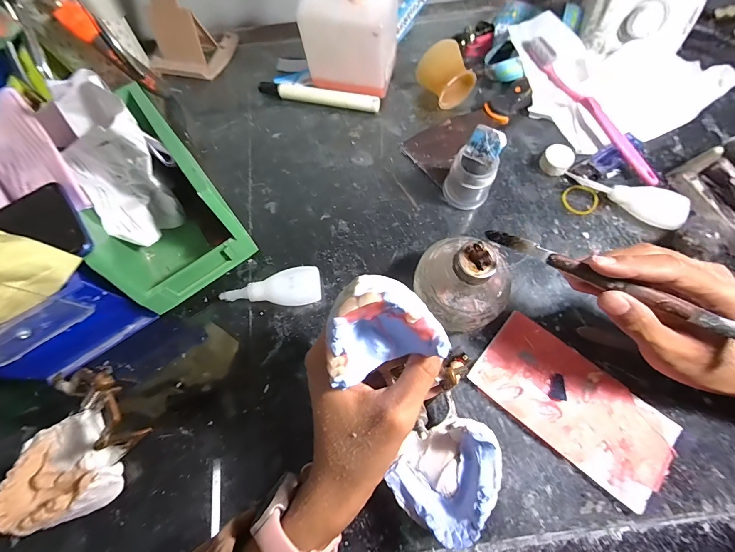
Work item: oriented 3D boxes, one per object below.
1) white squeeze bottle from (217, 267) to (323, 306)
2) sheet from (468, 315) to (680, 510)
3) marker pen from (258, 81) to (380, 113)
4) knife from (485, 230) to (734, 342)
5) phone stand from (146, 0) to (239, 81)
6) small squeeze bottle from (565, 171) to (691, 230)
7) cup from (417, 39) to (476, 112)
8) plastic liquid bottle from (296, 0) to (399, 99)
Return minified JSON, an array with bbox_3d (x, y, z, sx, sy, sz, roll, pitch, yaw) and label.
[{"bbox_3d":[-0.086,0.014,0.300,0.086,0.023,0.033,-11,69,-2],"label":"white squeeze bottle"},{"bbox_3d":[0.161,0.100,0.263,0.145,0.004,0.073,38,76,16],"label":"sheet"},{"bbox_3d":[-0.056,-0.205,0.382,0.141,0.017,0.017,14,70,8],"label":"marker pen"},{"bbox_3d":[0.154,0.006,0.201,0.165,0.007,0.008,25,72,10],"label":"knife"},{"bbox_3d":[-0.224,-0.302,0.386,0.091,0.099,0.081,12,70,7],"label":"phone stand"},{"bbox_3d":[0.248,-0.078,0.321,0.103,0.020,0.030,29,73,13],"label":"small squeeze bottle"},{"bbox_3d":[0.085,-0.218,0.367,0.041,0.050,0.050,-32,71,-10],"label":"cup"},{"bbox_3d":[-0.016,-0.255,0.352,0.091,0.117,0.066,13,70,7],"label":"plastic liquid bottle"}]

